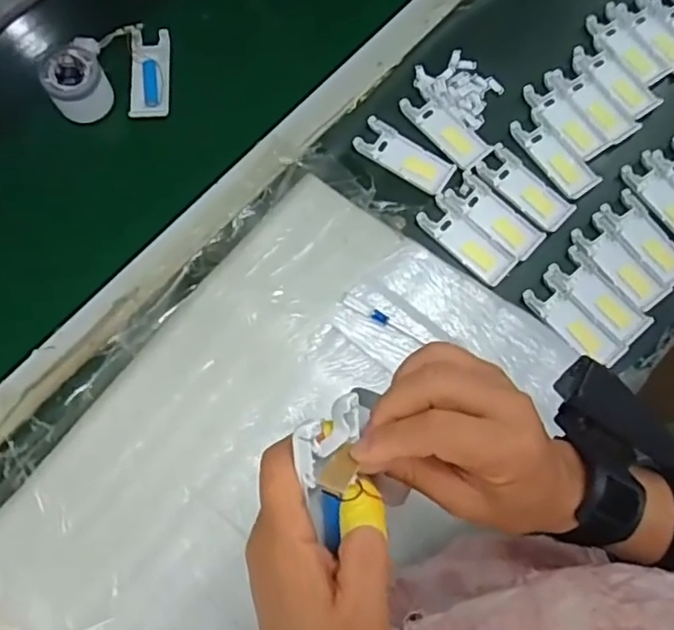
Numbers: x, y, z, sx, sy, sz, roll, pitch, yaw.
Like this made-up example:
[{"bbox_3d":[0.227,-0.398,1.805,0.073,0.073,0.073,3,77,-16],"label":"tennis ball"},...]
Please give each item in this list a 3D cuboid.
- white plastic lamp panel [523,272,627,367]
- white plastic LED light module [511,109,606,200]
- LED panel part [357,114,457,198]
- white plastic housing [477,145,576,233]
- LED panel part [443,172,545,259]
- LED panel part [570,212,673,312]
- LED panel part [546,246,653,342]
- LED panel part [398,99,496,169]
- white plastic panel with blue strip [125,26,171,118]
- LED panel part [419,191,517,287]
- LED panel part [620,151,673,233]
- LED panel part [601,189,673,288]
[{"bbox_3d":[0.231,0.007,0.579,0.041,0.005,0.102,-39,80,-10],"label":"white plastic lamp panel"},{"bbox_3d":[0.230,-0.170,0.629,0.044,0.007,0.104,-31,78,-9],"label":"white plastic LED light module"},{"bbox_3d":[0.071,-0.166,0.622,0.104,0.004,0.042,32,77,7],"label":"LED panel part"},{"bbox_3d":[0.196,-0.131,0.617,0.041,0.004,0.103,-44,81,-11],"label":"white plastic housing"},{"bbox_3d":[0.163,-0.103,0.612,0.104,0.006,0.042,42,78,9],"label":"LED panel part"},{"bbox_3d":[0.288,-0.054,0.601,0.042,0.005,0.104,-39,80,-10],"label":"LED panel part"},{"bbox_3d":[0.260,-0.020,0.588,0.040,0.008,0.103,-40,80,-11],"label":"LED panel part"},{"bbox_3d":[0.116,-0.199,0.633,0.043,0.004,0.102,-39,80,-10],"label":"LED panel part"},{"bbox_3d":[-0.201,-0.259,0.641,0.042,0.011,0.099,-2,80,-17],"label":"white plastic panel with blue strip"},{"bbox_3d":[0.131,-0.075,0.605,0.103,0.010,0.042,44,79,9],"label":"LED panel part"},{"bbox_3d":[0.344,-0.121,0.616,0.045,0.012,0.104,-34,79,-10],"label":"LED panel part"},{"bbox_3d":[0.318,-0.080,0.603,0.041,0.008,0.104,-37,79,-10],"label":"LED panel part"}]

